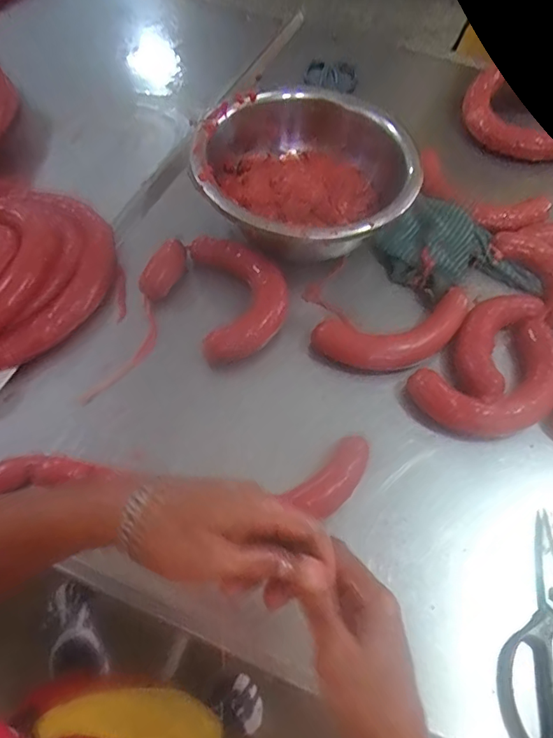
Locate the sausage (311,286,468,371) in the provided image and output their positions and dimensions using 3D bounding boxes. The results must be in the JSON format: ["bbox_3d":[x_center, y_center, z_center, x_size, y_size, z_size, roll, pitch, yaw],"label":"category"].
[{"bbox_3d":[0.143,-0.038,0.600,0.192,0.036,0.071,-13,62,-9],"label":"sausage"}]

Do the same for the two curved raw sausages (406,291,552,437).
[{"bbox_3d":[0.266,-0.006,0.583,0.129,0.037,0.221,40,67,18],"label":"two curved raw sausages"}]

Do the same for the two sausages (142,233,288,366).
[{"bbox_3d":[-0.068,-0.099,0.622,0.146,0.032,0.182,-38,69,-20],"label":"two sausages"}]

